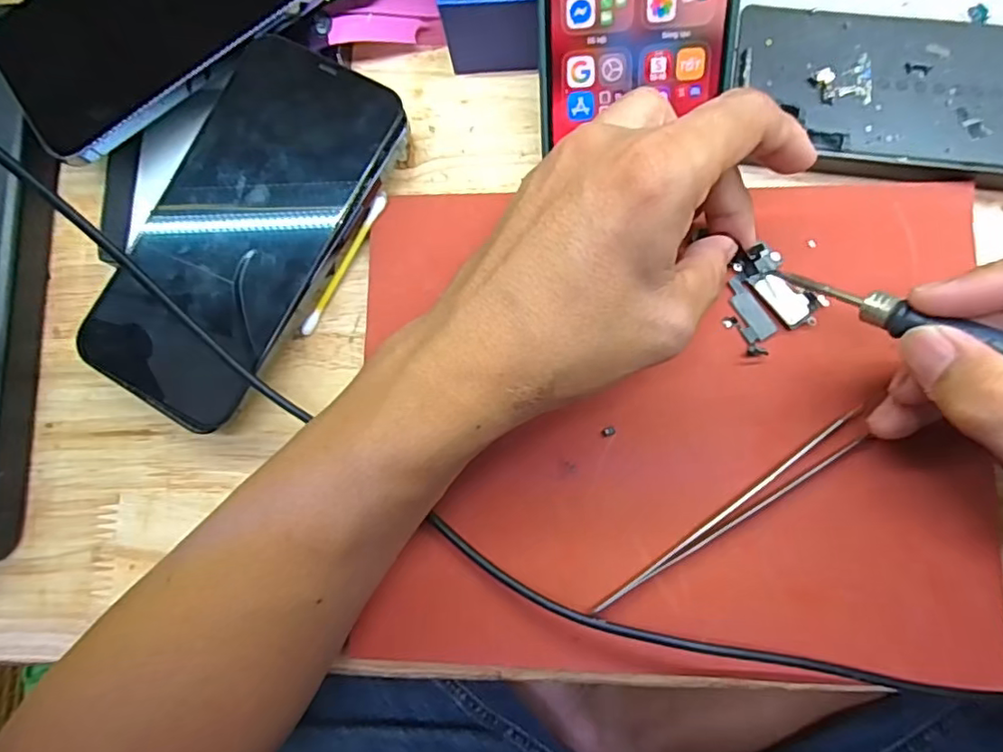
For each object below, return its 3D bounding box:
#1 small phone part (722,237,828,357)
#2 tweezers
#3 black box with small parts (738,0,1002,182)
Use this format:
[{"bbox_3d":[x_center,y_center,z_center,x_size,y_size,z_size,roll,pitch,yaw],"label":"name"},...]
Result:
[{"bbox_3d":[0.107,-0.032,0.235,0.035,0.009,0.036,-35,81,1],"label":"small phone part"},{"bbox_3d":[0.090,0.055,0.228,0.125,0.008,0.013,-36,81,-1],"label":"tweezers"},{"bbox_3d":[0.189,-0.133,0.245,0.168,0.010,0.102,8,84,6],"label":"black box with small parts"}]

